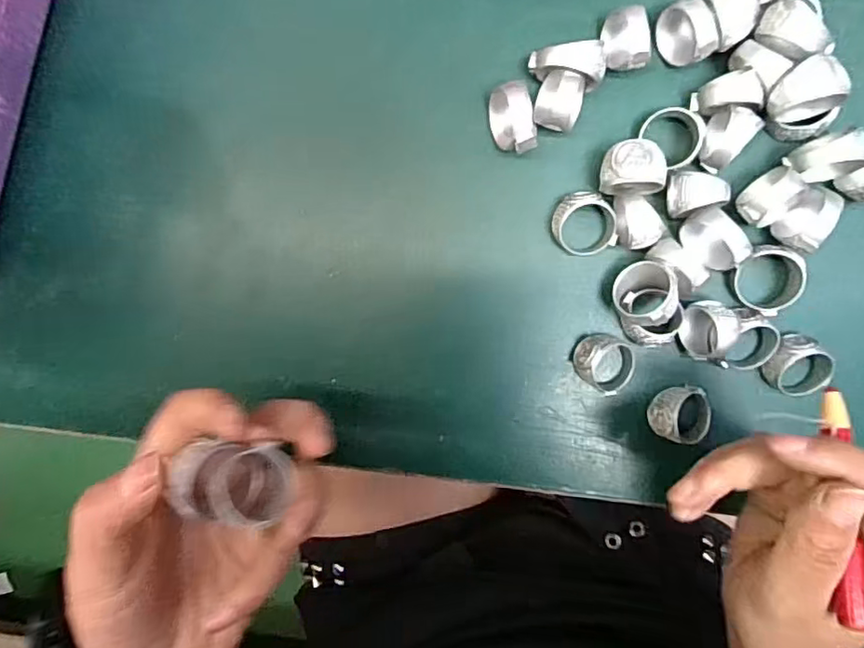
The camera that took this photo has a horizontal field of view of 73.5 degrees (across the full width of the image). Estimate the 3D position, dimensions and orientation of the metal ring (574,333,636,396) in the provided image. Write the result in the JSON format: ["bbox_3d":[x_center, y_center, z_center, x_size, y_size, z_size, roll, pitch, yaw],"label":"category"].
[{"bbox_3d":[0.077,0.017,0.256,0.027,0.018,0.023,39,97,-3],"label":"metal ring"}]

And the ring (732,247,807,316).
[{"bbox_3d":[0.145,-0.018,0.248,0.026,0.017,0.031,-37,94,6],"label":"ring"}]

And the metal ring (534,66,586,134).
[{"bbox_3d":[0.053,-0.093,0.244,0.019,0.022,0.022,17,98,0],"label":"metal ring"}]

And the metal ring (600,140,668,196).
[{"bbox_3d":[0.083,-0.065,0.244,0.024,0.026,0.022,0,97,2],"label":"metal ring"}]

